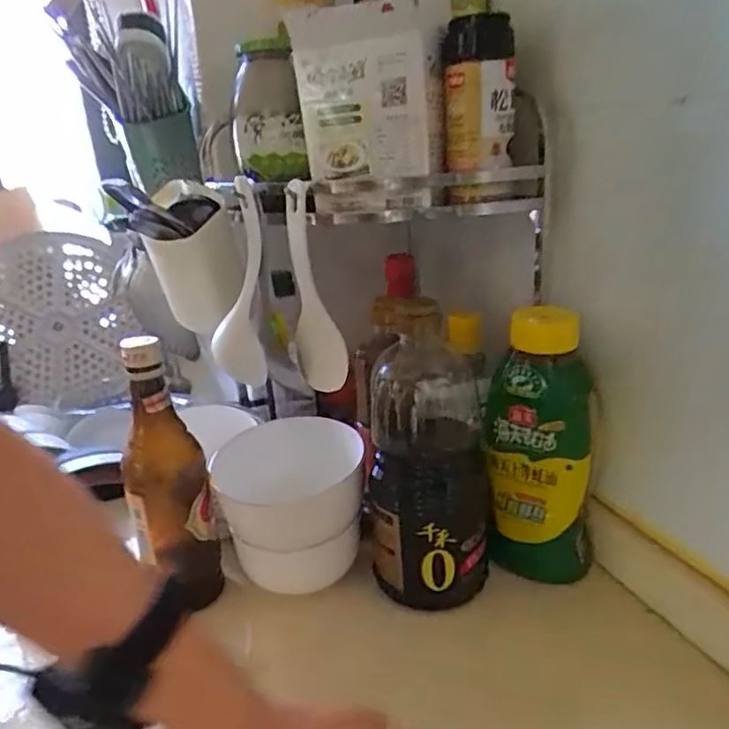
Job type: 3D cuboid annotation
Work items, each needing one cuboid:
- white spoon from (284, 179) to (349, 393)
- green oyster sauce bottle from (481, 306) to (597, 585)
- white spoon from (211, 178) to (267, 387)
[{"bbox_3d":[-0.042,-0.065,0.537,0.042,0.182,0.038,-6,22,-4],"label":"white spoon"},{"bbox_3d":[0.154,0.085,0.537,0.090,0.273,0.069,3,20,18],"label":"green oyster sauce bottle"},{"bbox_3d":[-0.116,-0.070,0.547,0.054,0.177,0.028,-8,22,-9],"label":"white spoon"}]

